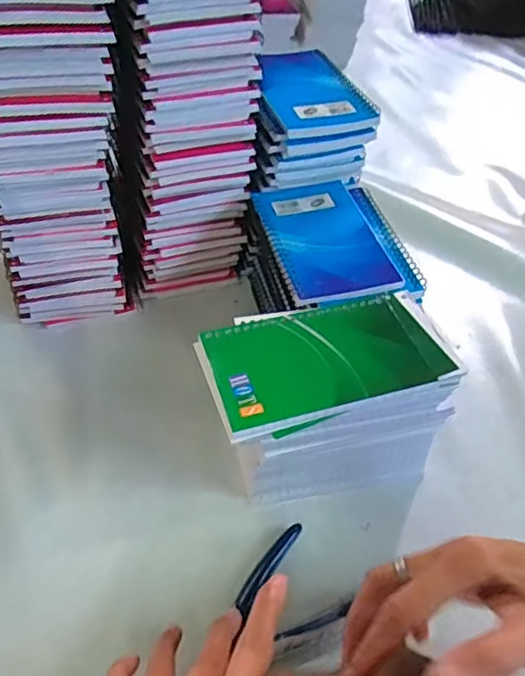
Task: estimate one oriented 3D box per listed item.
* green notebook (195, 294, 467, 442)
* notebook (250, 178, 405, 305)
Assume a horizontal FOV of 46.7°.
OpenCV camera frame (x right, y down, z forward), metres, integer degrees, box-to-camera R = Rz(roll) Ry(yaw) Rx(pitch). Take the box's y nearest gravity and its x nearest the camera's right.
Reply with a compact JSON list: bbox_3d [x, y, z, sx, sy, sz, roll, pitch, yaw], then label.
[{"bbox_3d":[0.041,0.010,0.381,0.150,0.008,0.081,-13,49,-15],"label":"green notebook"},{"bbox_3d":[0.047,-0.078,0.467,0.081,0.009,0.131,-10,48,-13],"label":"notebook"}]

